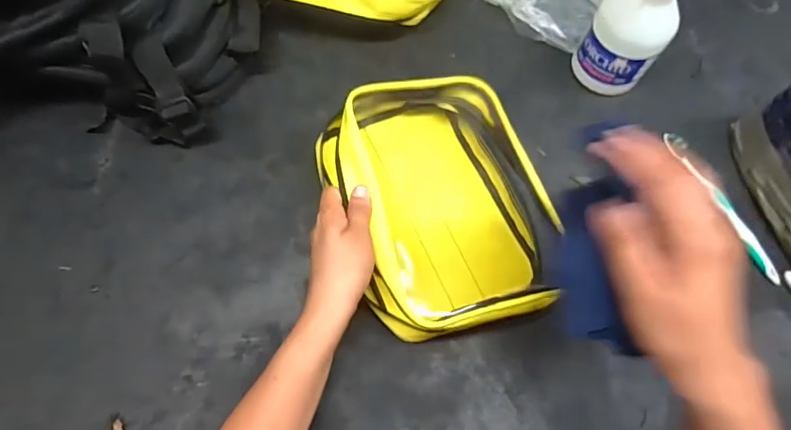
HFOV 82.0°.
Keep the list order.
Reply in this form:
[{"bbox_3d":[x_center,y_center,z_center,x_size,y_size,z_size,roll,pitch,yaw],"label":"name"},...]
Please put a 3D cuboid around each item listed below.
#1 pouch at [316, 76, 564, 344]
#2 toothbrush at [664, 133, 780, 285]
[{"bbox_3d":[0.043,-0.014,0.441,0.181,0.089,0.244,-16,72,-6],"label":"pouch"},{"bbox_3d":[0.339,-0.012,0.475,0.018,0.015,0.182,-23,73,-8],"label":"toothbrush"}]

